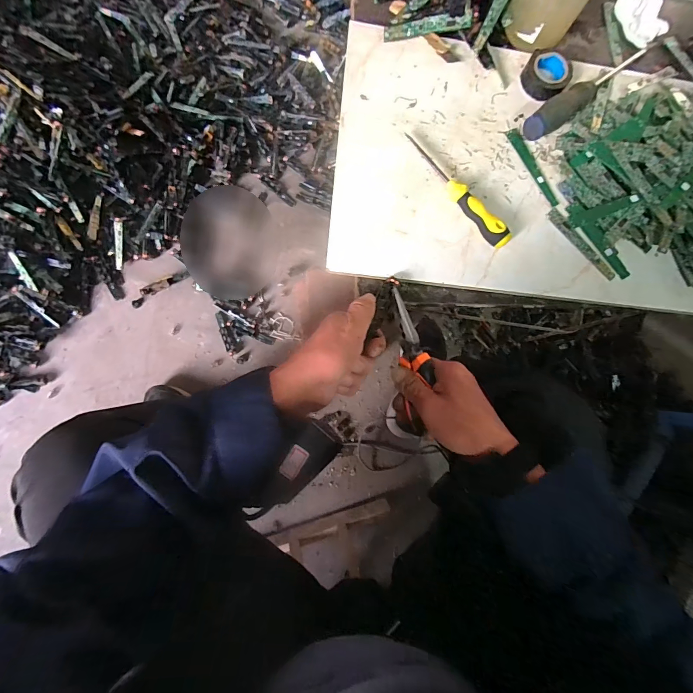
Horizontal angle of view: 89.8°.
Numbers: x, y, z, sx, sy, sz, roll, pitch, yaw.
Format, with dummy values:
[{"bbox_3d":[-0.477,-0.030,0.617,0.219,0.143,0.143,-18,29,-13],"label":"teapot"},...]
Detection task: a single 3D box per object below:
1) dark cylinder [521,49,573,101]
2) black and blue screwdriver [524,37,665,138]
[{"bbox_3d":[0.229,-0.311,0.399,0.050,0.020,0.045,33,79,-1],"label":"dark cylinder"},{"bbox_3d":[0.292,-0.304,0.396,0.252,0.033,0.025,-38,87,-11],"label":"black and blue screwdriver"}]

